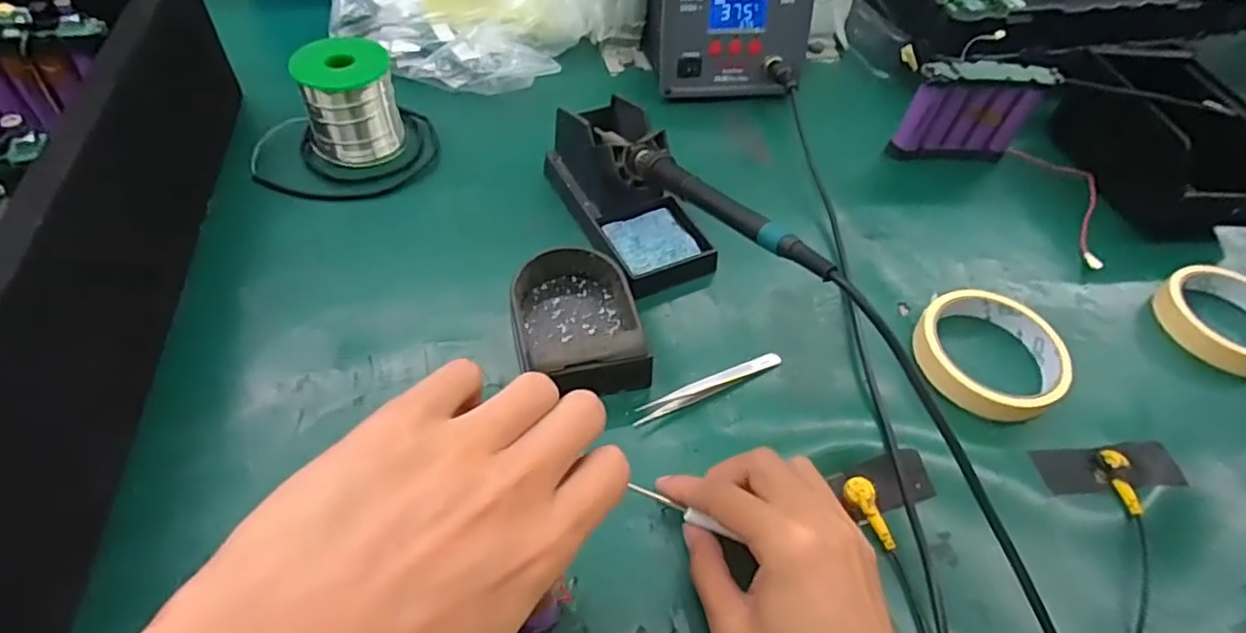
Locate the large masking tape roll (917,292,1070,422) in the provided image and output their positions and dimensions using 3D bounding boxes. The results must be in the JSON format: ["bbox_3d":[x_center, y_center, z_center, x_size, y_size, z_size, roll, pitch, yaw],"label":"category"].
[{"bbox_3d":[0.233,0.023,0.416,0.085,0.025,0.087,3,51,-4],"label":"large masking tape roll"}]

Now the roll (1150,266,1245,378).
[{"bbox_3d":[0.431,0.002,0.466,0.086,0.020,0.088,3,51,-4],"label":"roll"}]

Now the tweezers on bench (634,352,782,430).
[{"bbox_3d":[0.053,0.042,0.403,0.104,0.005,0.012,-19,56,-20],"label":"tweezers on bench"}]

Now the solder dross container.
[{"bbox_3d":[-0.031,-0.002,0.411,0.074,0.037,0.101,-8,52,-12],"label":"solder dross container"}]

